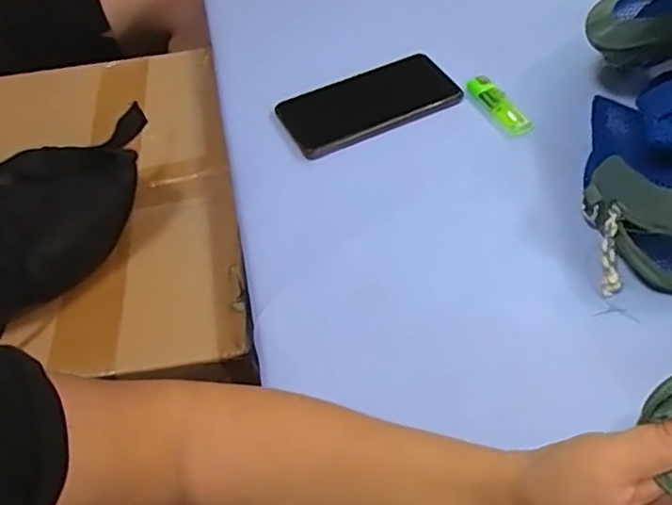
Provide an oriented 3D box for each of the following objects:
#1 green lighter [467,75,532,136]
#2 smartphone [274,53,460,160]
[{"bbox_3d":[0.153,-0.139,0.565,0.024,0.016,0.080,-21,54,-11],"label":"green lighter"},{"bbox_3d":[0.031,-0.144,0.575,0.163,0.014,0.078,-22,55,-12],"label":"smartphone"}]

